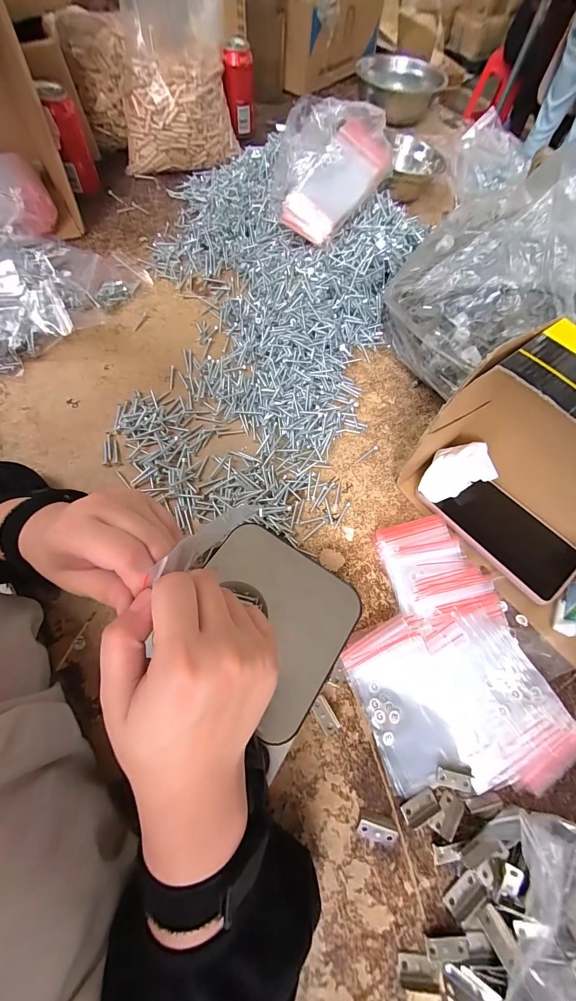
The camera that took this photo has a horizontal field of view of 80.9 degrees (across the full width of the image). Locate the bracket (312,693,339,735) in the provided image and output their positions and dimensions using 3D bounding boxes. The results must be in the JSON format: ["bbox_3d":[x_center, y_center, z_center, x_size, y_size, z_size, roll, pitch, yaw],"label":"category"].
[{"bbox_3d":[0.032,0.187,0.293,0.014,0.004,0.028,-30,72,-16],"label":"bracket"}]

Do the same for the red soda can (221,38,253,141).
[{"bbox_3d":[-0.092,-0.764,0.631,0.052,0.107,0.062,-1,66,-5],"label":"red soda can"}]

